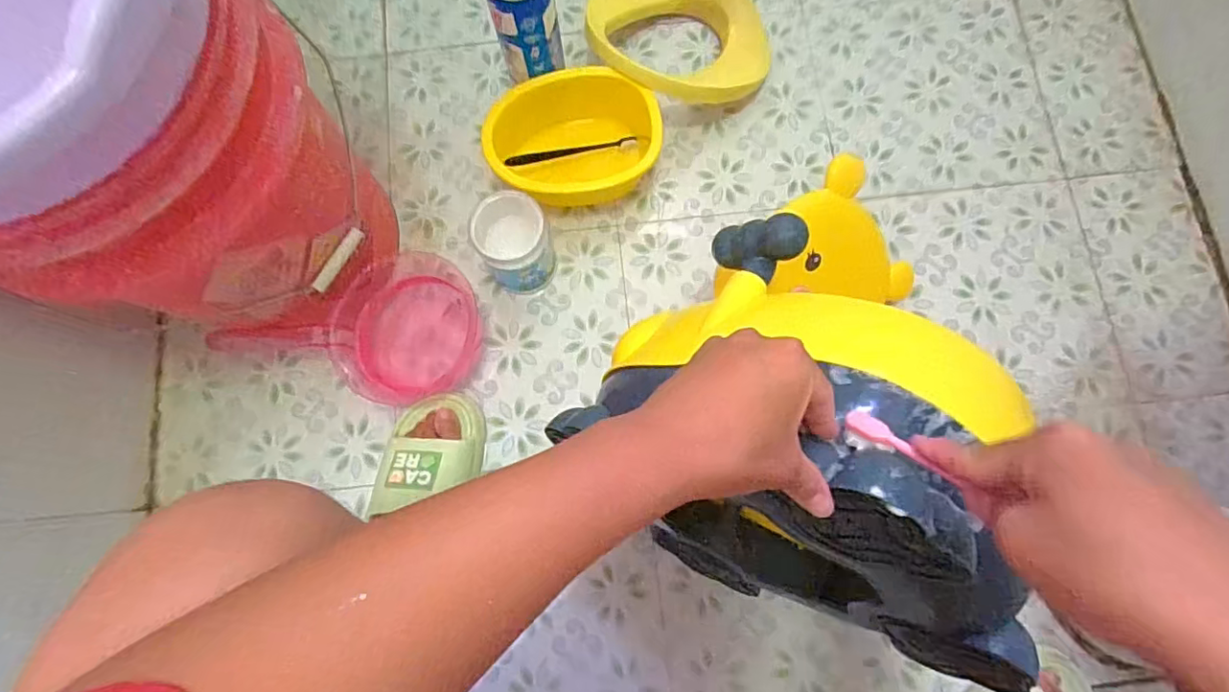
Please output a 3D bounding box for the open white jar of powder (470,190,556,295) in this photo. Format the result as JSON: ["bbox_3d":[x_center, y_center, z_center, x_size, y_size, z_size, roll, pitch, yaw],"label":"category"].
[{"bbox_3d":[-0.113,-0.113,0.670,0.079,0.125,0.081,0,77,0],"label":"open white jar of powder"}]

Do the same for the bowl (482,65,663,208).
[{"bbox_3d":[-0.052,-0.259,0.720,0.204,0.094,0.139,-18,78,-4],"label":"bowl"}]

